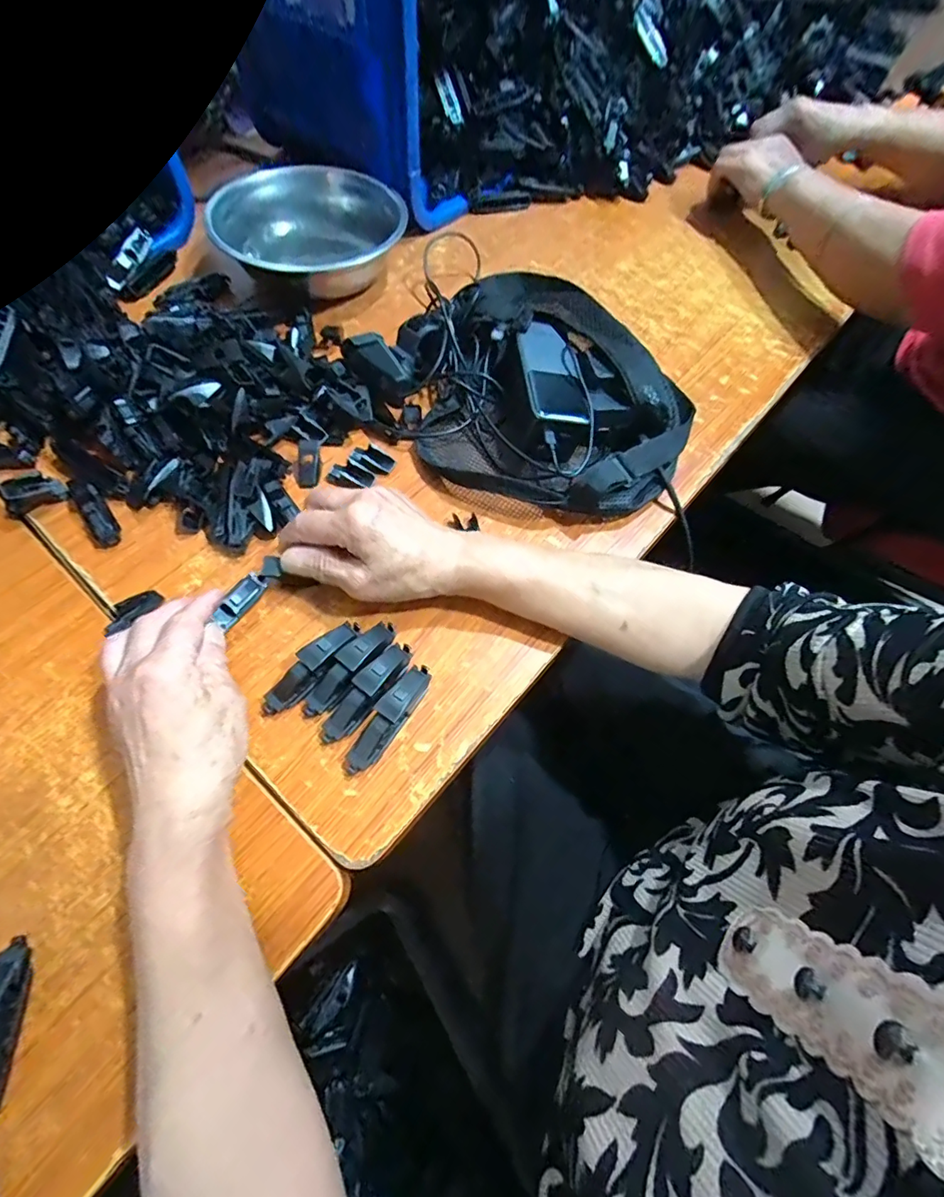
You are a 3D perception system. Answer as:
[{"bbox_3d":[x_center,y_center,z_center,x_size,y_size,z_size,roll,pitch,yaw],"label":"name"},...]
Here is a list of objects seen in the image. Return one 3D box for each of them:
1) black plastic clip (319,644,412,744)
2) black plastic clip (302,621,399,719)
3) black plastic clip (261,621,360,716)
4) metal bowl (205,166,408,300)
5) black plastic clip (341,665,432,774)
[{"bbox_3d":[-0.070,0.062,0.336,0.019,0.023,0.081,35,66,16],"label":"black plastic clip"},{"bbox_3d":[-0.082,0.047,0.344,0.022,0.023,0.080,32,66,14],"label":"black plastic clip"},{"bbox_3d":[-0.109,0.047,0.343,0.022,0.022,0.082,41,68,18],"label":"black plastic clip"},{"bbox_3d":[-0.178,-0.408,0.561,0.186,0.076,0.186,1,62,-1],"label":"metal bowl"},{"bbox_3d":[-0.054,0.078,0.329,0.019,0.022,0.080,30,65,14],"label":"black plastic clip"}]

